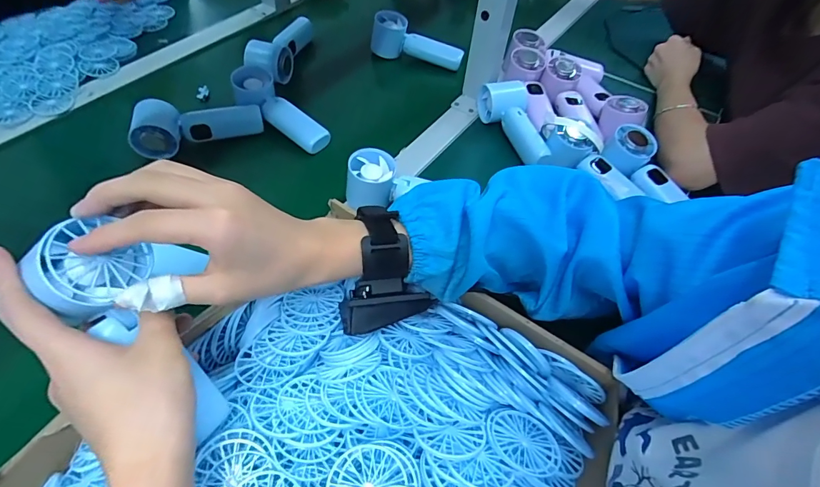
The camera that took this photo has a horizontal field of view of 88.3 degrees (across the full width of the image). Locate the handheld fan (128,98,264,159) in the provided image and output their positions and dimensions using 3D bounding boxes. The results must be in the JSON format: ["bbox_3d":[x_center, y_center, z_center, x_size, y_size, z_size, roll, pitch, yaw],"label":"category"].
[{"bbox_3d":[-0.272,-0.153,0.544,0.152,0.046,0.050,-10,57,-12],"label":"handheld fan"}]

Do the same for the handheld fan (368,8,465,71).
[{"bbox_3d":[0.012,-0.333,0.710,0.150,0.050,0.056,17,53,-7],"label":"handheld fan"}]

